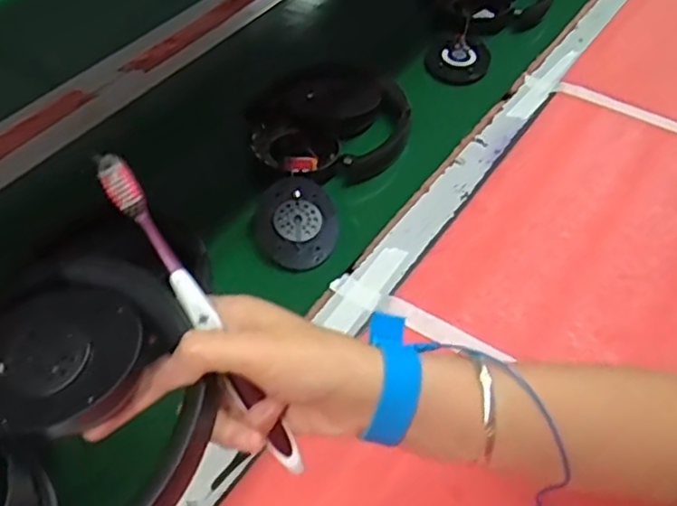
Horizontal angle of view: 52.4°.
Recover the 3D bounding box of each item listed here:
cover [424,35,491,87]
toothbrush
[{"bbox_3d":[0.126,-0.204,0.732,0.067,0.021,0.071,13,50,10],"label":"cover"},{"bbox_3d":[-0.068,0.034,0.346,0.015,0.012,0.184,-34,98,-27],"label":"toothbrush"}]

